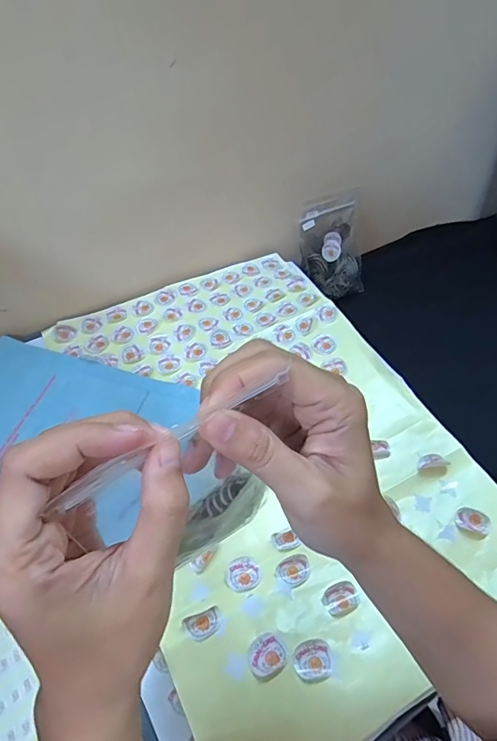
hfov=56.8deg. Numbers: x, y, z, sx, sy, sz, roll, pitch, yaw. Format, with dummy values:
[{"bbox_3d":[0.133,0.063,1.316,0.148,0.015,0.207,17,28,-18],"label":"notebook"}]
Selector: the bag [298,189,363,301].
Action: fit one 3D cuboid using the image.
[{"bbox_3d":[0.121,-0.174,0.662,0.093,0.145,0.020,-19,21,-16],"label":"bag"}]

